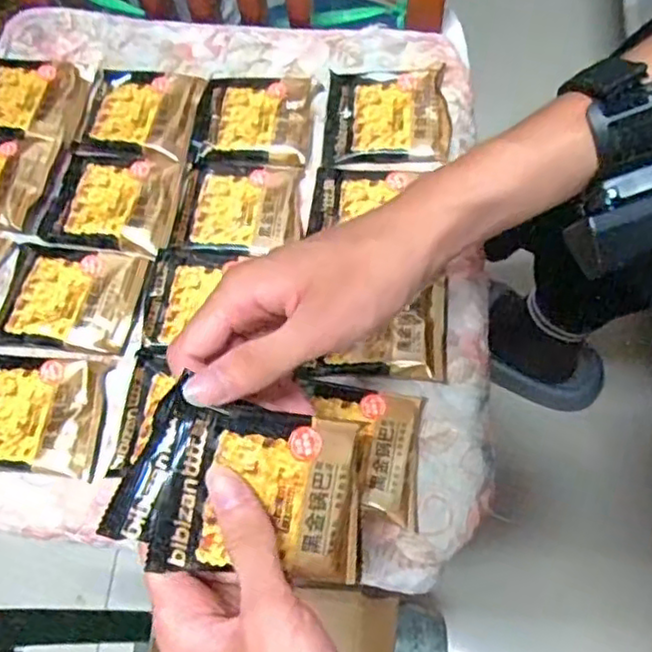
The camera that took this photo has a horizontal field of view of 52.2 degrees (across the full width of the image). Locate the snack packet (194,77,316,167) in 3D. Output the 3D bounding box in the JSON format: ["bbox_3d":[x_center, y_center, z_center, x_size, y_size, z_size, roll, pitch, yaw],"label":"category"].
[{"bbox_3d":[-0.052,-0.154,0.497,0.081,0.010,0.079,3,67,5],"label":"snack packet"}]

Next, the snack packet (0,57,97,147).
[{"bbox_3d":[-0.228,-0.176,0.517,0.086,0.010,0.077,5,67,5],"label":"snack packet"}]

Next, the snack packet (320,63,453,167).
[{"bbox_3d":[0.044,-0.156,0.489,0.089,0.019,0.077,0,67,3],"label":"snack packet"}]

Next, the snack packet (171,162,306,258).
[{"bbox_3d":[-0.061,-0.083,0.465,0.085,0.009,0.074,3,67,4],"label":"snack packet"}]

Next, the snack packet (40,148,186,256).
[{"bbox_3d":[-0.150,-0.091,0.474,0.094,0.011,0.078,11,68,8],"label":"snack packet"}]

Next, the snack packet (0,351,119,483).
[{"bbox_3d":[-0.185,0.051,0.410,0.098,0.014,0.075,3,67,4],"label":"snack packet"}]

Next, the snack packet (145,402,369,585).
[{"bbox_3d":[-0.027,0.075,0.300,0.090,0.014,0.072,10,90,-11],"label":"snack packet"}]

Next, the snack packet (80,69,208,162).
[{"bbox_3d":[-0.143,-0.164,0.505,0.085,0.011,0.077,8,67,6],"label":"snack packet"}]

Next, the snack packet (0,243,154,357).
[{"bbox_3d":[-0.171,-0.019,0.444,0.091,0.016,0.077,8,68,7],"label":"snack packet"}]

